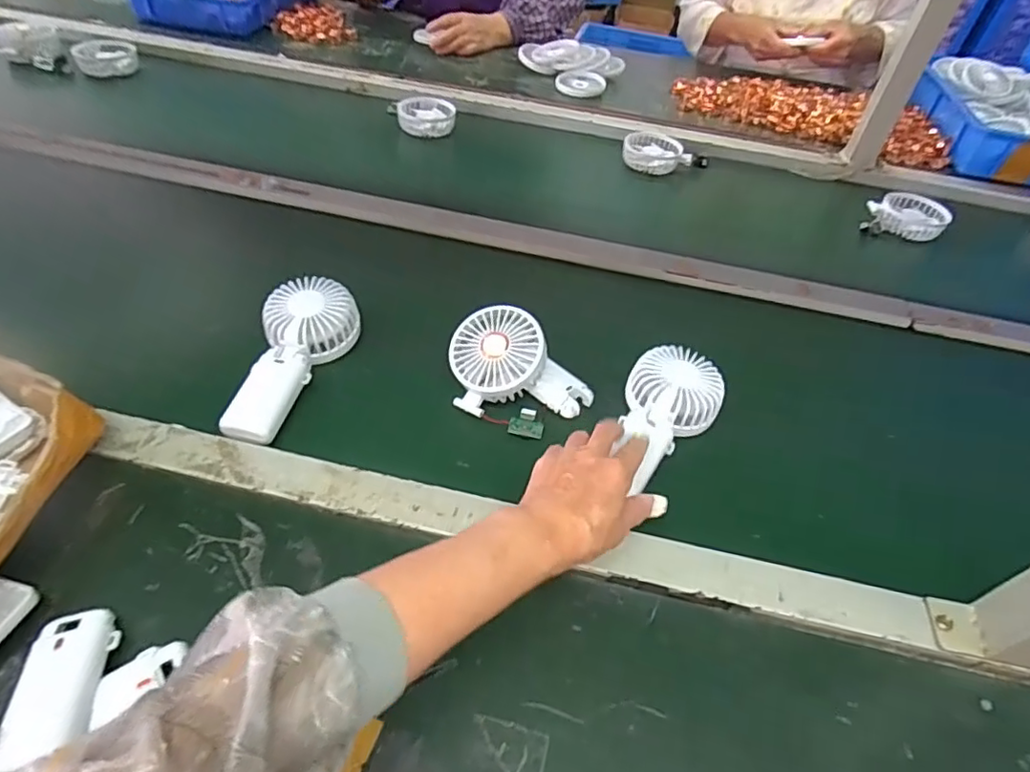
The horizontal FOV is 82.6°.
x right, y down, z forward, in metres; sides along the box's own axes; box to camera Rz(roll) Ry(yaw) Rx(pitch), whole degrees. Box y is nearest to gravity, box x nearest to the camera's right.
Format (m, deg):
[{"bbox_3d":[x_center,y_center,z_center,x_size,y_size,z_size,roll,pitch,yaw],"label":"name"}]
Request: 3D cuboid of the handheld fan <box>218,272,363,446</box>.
[{"bbox_3d":[-0.202,-0.029,0.541,0.080,0.045,0.169,5,48,1],"label":"handheld fan"}]

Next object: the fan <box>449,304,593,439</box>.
[{"bbox_3d":[0.002,-0.013,0.544,0.131,0.063,0.086,20,50,14],"label":"fan"}]

